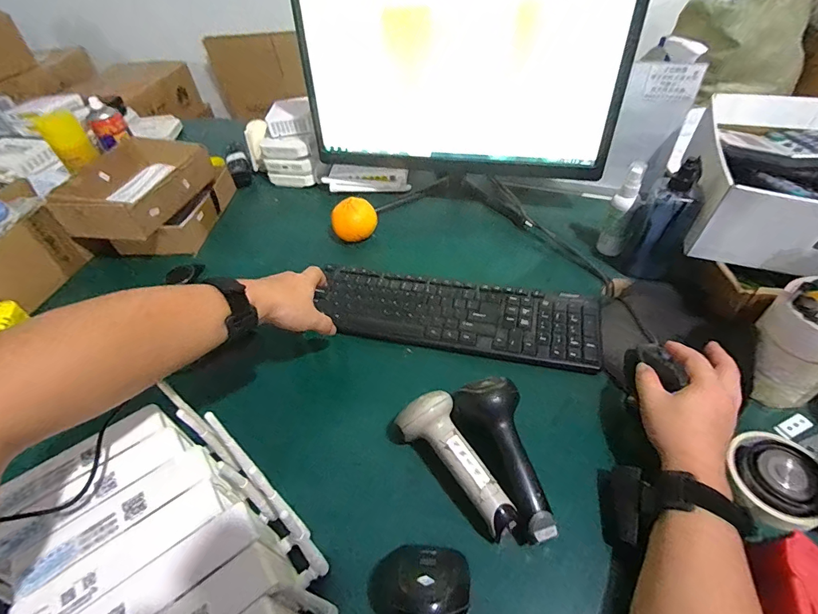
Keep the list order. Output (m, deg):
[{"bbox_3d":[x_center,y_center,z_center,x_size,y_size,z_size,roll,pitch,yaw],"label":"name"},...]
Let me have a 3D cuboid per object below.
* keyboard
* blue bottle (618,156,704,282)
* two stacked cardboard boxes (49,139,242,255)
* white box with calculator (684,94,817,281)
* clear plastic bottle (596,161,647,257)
[{"bbox_3d":[0.060,0.011,0.573,0.392,0.018,0.124,9,50,14],"label":"keyboard"},{"bbox_3d":[0.347,-0.111,0.557,0.064,0.163,0.048,21,54,23],"label":"blue bottle"},{"bbox_3d":[-0.484,-0.207,0.773,0.214,0.134,0.249,0,48,6],"label":"two stacked cardboard boxes"},{"bbox_3d":[0.522,-0.155,0.509,0.295,0.103,0.278,21,54,23],"label":"white box with calculator"},{"bbox_3d":[0.316,-0.139,0.600,0.040,0.148,0.030,21,54,23],"label":"clear plastic bottle"}]

